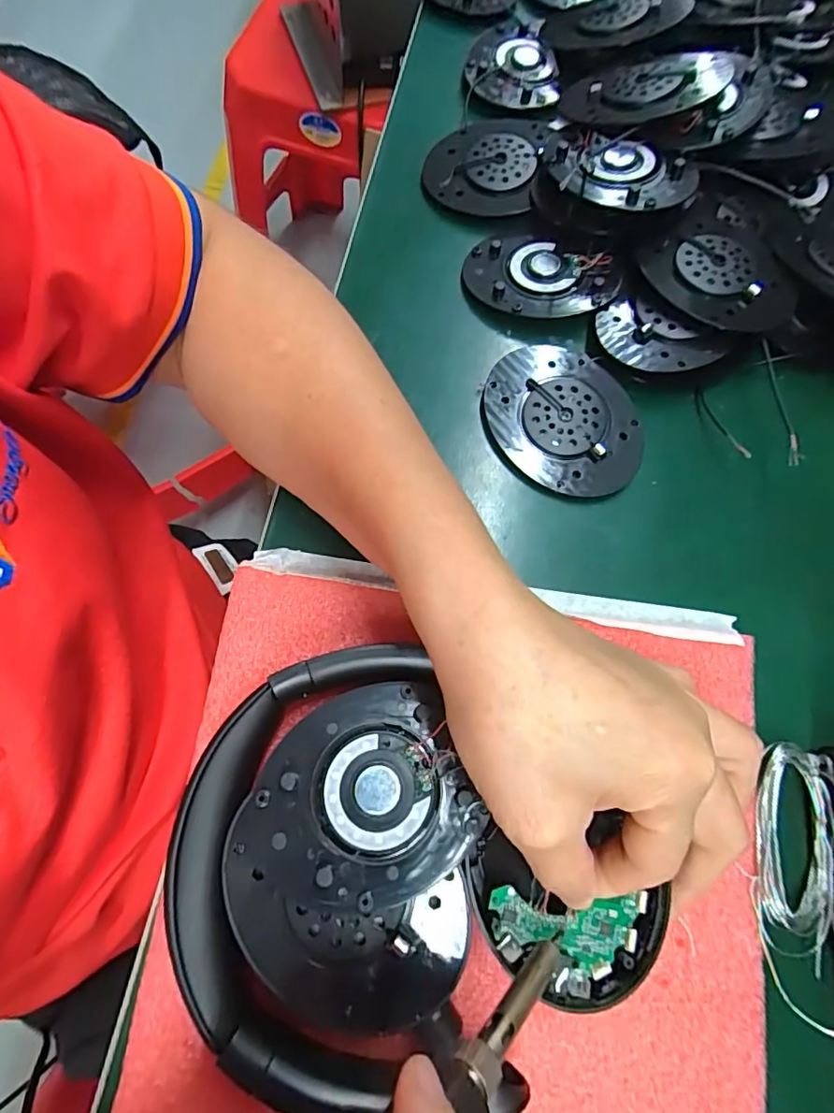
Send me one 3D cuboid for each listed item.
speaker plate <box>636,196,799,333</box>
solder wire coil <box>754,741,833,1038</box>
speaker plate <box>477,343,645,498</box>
[{"bbox_3d":[0.159,-0.152,0.279,0.076,0.010,0.080,-1,69,2],"label":"speaker plate"},{"bbox_3d":[0.152,0.127,0.212,0.034,0.008,0.097,4,74,0],"label":"solder wire coil"},{"bbox_3d":[0.075,-0.070,0.271,0.082,0.011,0.069,36,77,9],"label":"speaker plate"}]

